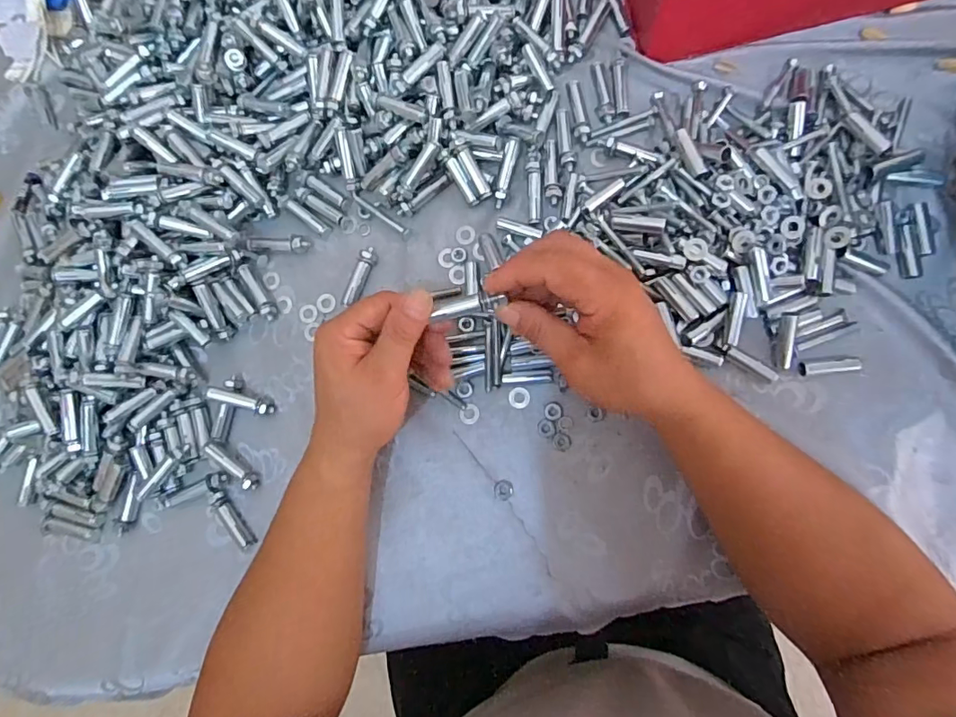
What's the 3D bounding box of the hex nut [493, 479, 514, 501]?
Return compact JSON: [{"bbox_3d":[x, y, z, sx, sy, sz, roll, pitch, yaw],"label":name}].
[{"bbox_3d":[0.020,0.102,0.399,0.015,0.004,0.015,24,86,9],"label":"hex nut"}]

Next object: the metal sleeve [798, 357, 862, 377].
[{"bbox_3d":[0.262,0.005,0.383,0.043,0.013,0.011,-8,82,6],"label":"metal sleeve"}]

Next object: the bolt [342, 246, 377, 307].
[{"bbox_3d":[-0.099,-0.068,0.434,0.013,0.013,0.052,22,86,9],"label":"bolt"}]

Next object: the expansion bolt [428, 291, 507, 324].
[{"bbox_3d":[-0.005,-0.034,0.334,0.047,0.010,0.012,-9,82,12],"label":"expansion bolt"}]

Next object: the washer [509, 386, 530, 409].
[{"bbox_3d":[0.033,0.031,0.409,0.017,0.004,0.017,-1,83,7],"label":"washer"}]

